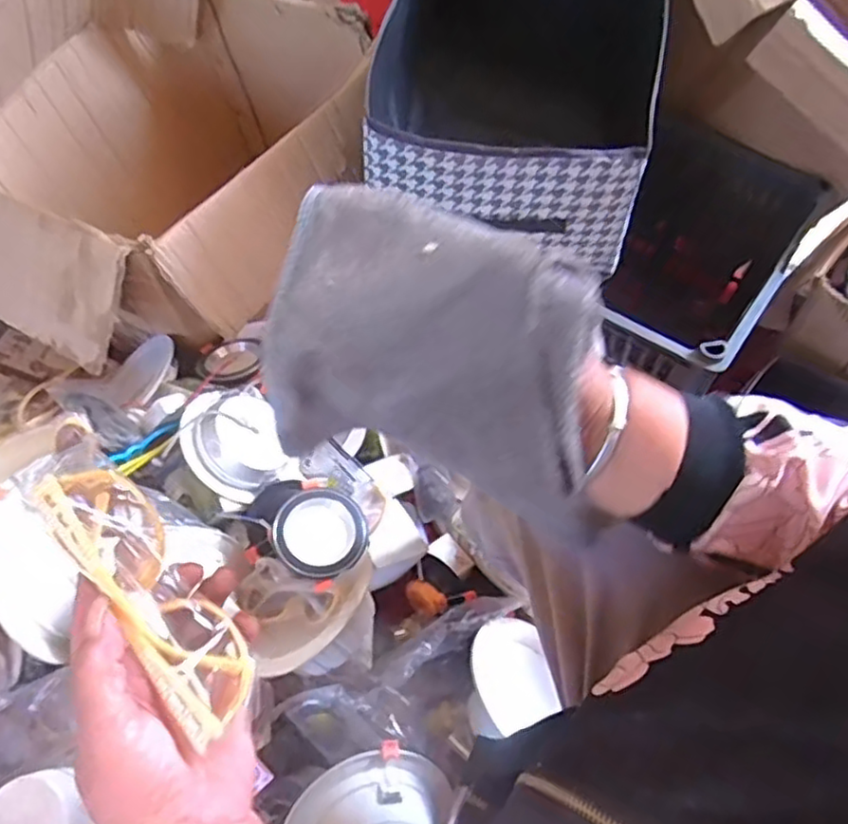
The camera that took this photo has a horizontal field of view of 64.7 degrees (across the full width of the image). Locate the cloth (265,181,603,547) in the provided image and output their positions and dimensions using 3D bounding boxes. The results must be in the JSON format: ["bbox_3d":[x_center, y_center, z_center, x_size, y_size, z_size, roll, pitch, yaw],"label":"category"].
[{"bbox_3d":[0.012,-0.019,0.328,0.160,0.148,0.068,14,62,10],"label":"cloth"}]

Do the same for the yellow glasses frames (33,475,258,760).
[{"bbox_3d":[-0.129,0.083,0.312,0.038,0.024,0.135,-34,80,-16],"label":"yellow glasses frames"}]

